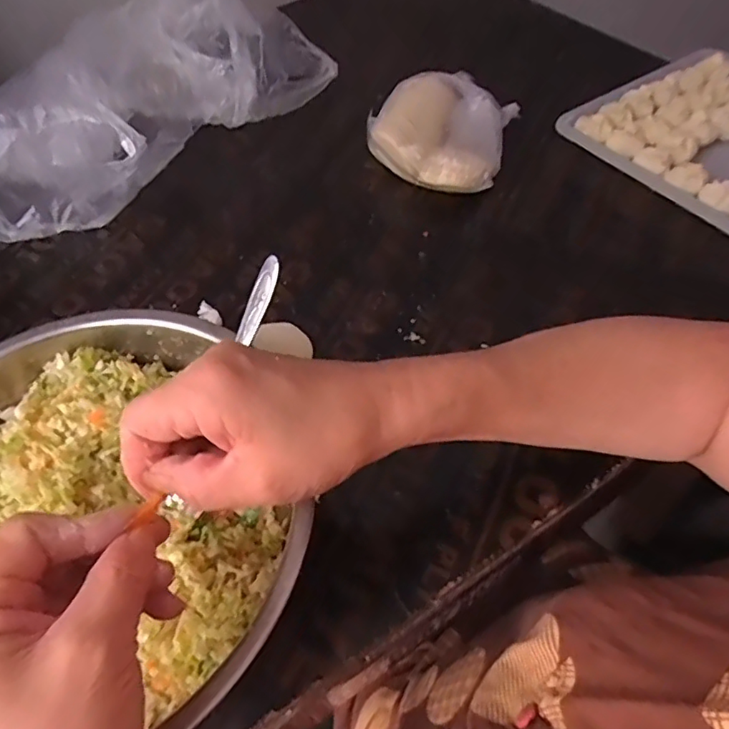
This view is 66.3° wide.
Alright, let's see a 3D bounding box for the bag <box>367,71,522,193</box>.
[{"bbox_3d":[0.077,-0.232,0.552,0.131,0.056,0.157,10,56,11],"label":"bag"}]

